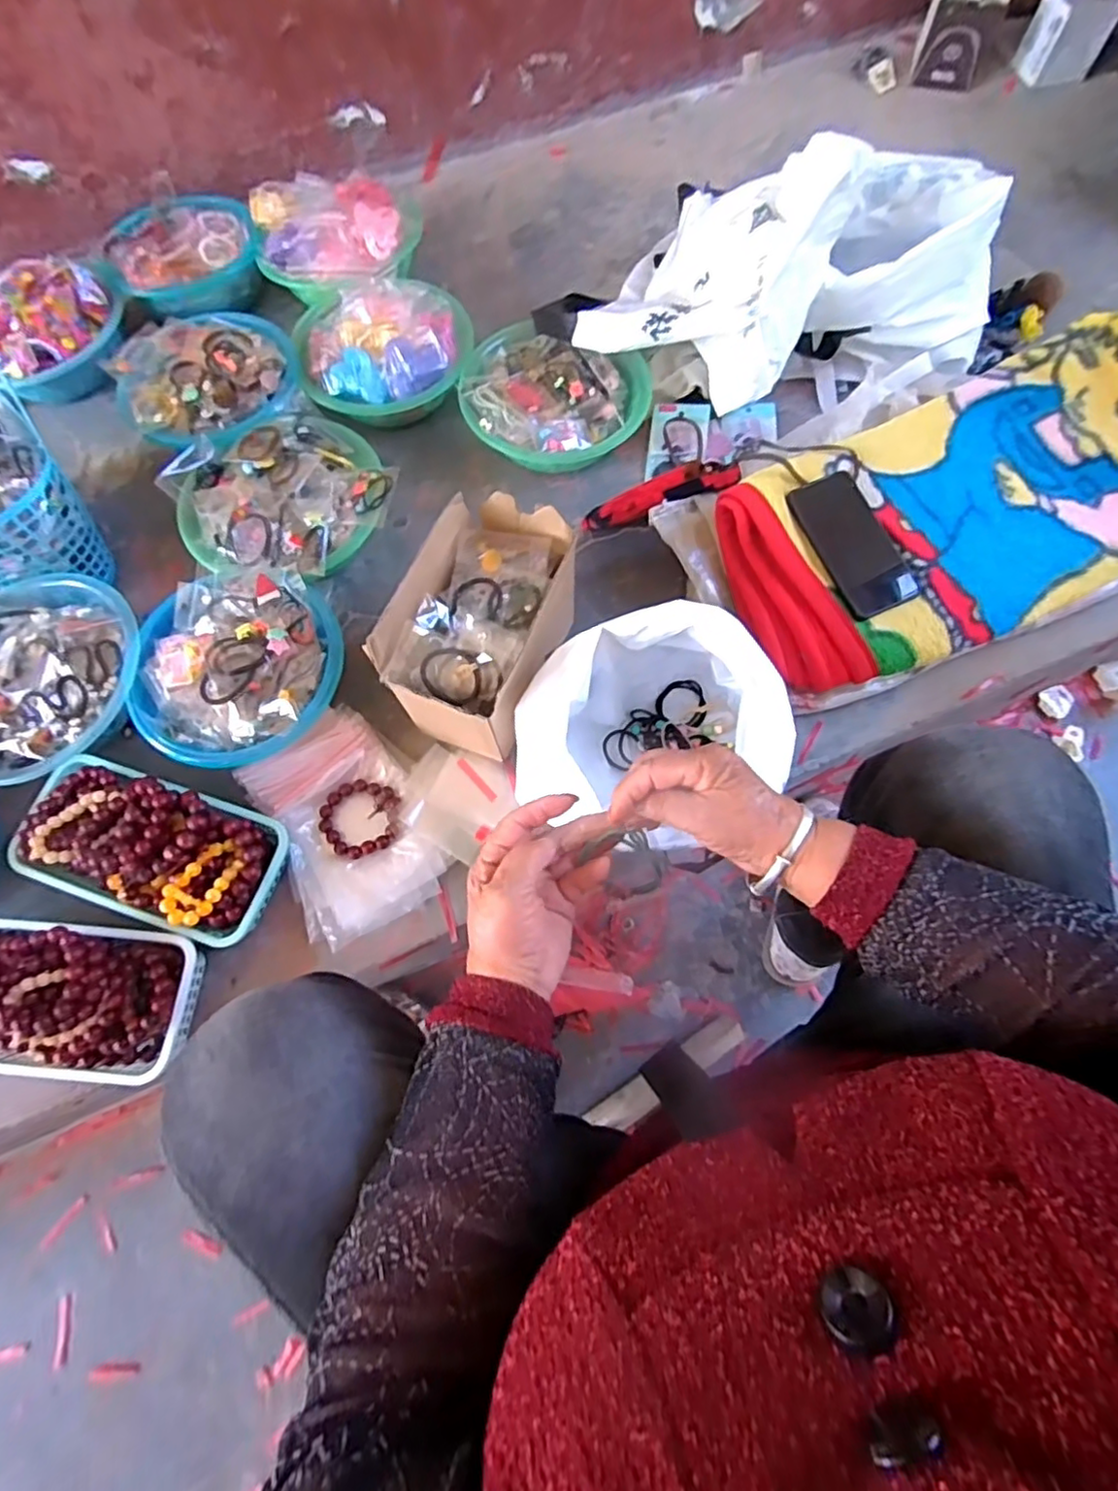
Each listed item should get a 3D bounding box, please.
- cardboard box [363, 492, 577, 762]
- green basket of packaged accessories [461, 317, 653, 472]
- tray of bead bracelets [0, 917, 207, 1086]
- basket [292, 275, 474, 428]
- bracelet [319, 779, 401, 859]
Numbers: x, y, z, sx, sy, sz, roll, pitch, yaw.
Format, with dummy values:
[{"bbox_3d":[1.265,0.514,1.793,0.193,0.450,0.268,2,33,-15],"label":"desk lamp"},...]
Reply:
[{"bbox_3d":[-0.070,-0.107,0.646,0.137,0.166,0.221,22,72,10],"label":"cardboard box"},{"bbox_3d":[-0.010,-0.438,0.821,0.232,0.081,0.197,21,72,9],"label":"green basket of packaged accessories"},{"bbox_3d":[-0.477,0.232,0.576,0.259,0.093,0.131,4,70,4],"label":"tray of bead bracelets"},{"bbox_3d":[-0.230,-0.523,0.842,0.222,0.093,0.200,-9,70,-1],"label":"basket"},{"bbox_3d":[-0.208,0.076,0.666,0.081,0.012,0.080,-1,70,2],"label":"bracelet"}]

